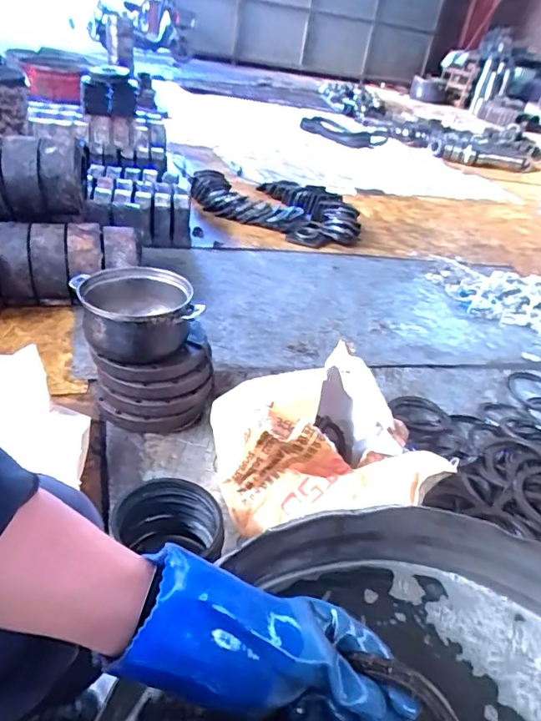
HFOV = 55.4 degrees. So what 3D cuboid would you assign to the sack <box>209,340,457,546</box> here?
[{"bbox_3d":[0.079,0.147,0.957,0.355,0.205,0.304,3,34,-10],"label":"sack"}]

